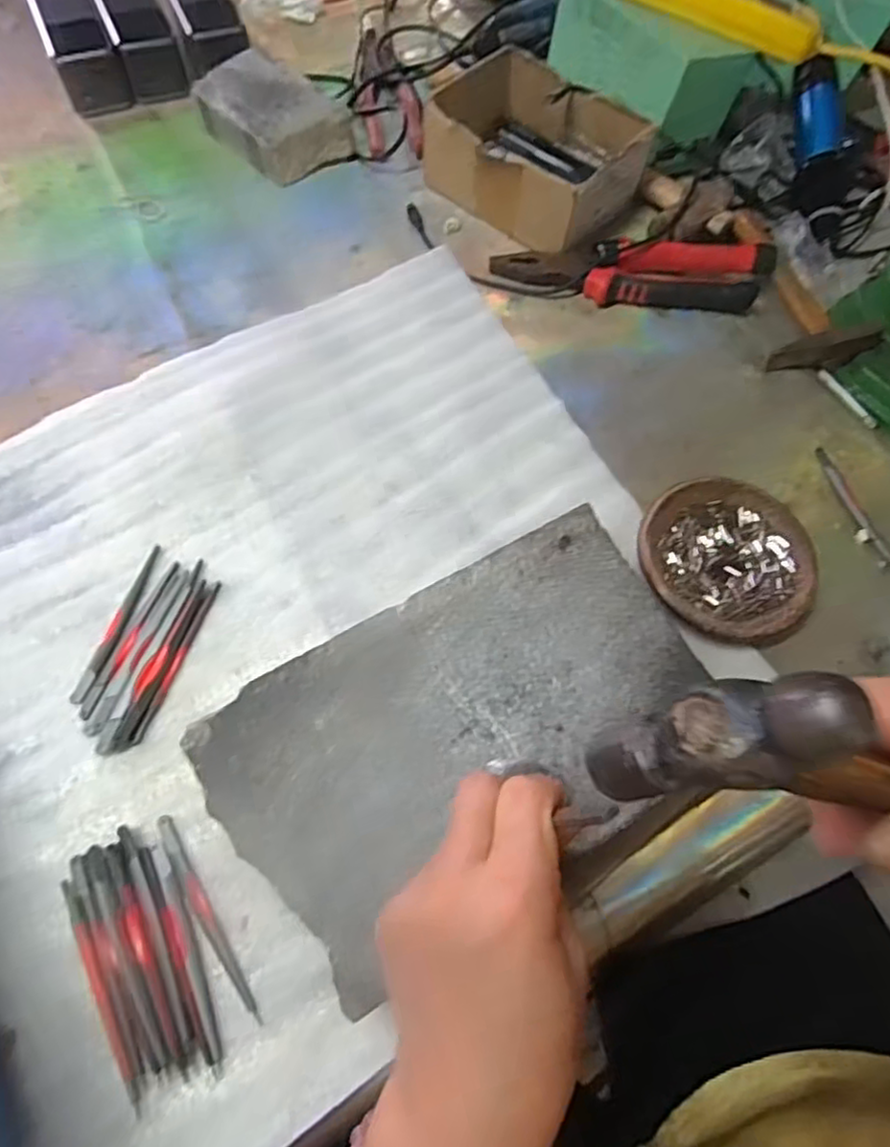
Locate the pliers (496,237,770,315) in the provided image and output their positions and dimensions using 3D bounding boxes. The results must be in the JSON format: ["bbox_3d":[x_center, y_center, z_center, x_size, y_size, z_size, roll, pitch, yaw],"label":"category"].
[{"bbox_3d":[0.153,-0.245,0.535,0.218,0.030,0.053,7,63,-1],"label":"pliers"}]

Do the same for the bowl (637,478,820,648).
[{"bbox_3d":[0.180,-0.007,0.430,0.109,0.021,0.111,2,64,-3],"label":"bowl"}]

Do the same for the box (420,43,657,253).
[{"bbox_3d":[0.079,-0.359,0.568,0.157,0.066,0.129,37,67,14],"label":"box"}]

